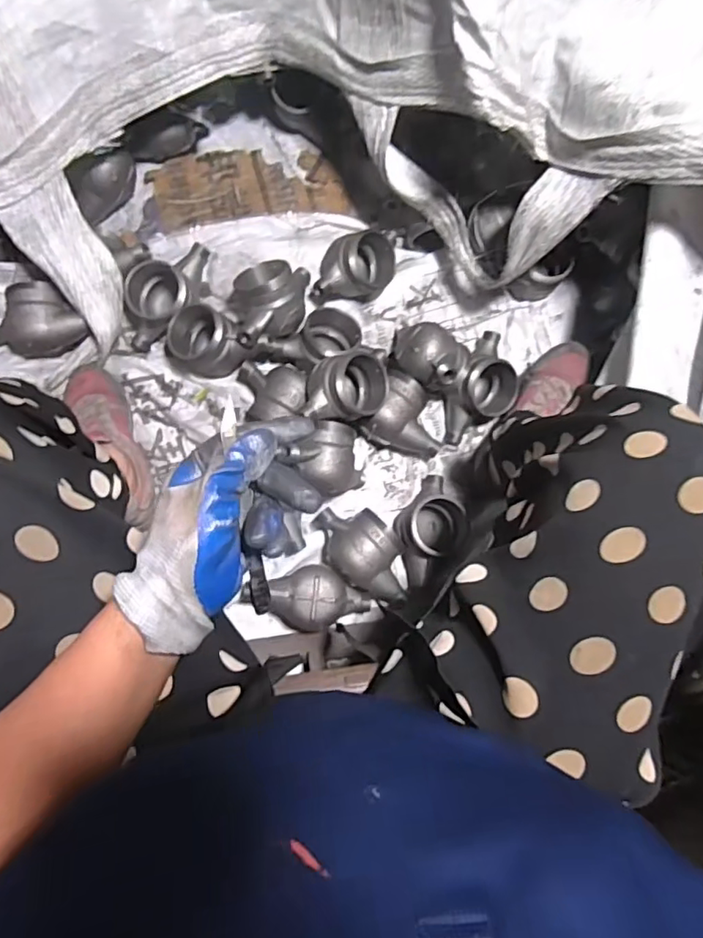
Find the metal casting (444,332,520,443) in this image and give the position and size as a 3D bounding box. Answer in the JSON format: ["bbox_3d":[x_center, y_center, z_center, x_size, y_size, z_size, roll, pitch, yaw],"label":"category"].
[{"bbox_3d":[0.178,-0.110,0.801,0.091,0.069,0.148,36,80,2],"label":"metal casting"}]

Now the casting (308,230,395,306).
[{"bbox_3d":[0.000,-0.279,0.791,0.121,0.076,0.072,-10,82,-6],"label":"casting"}]

